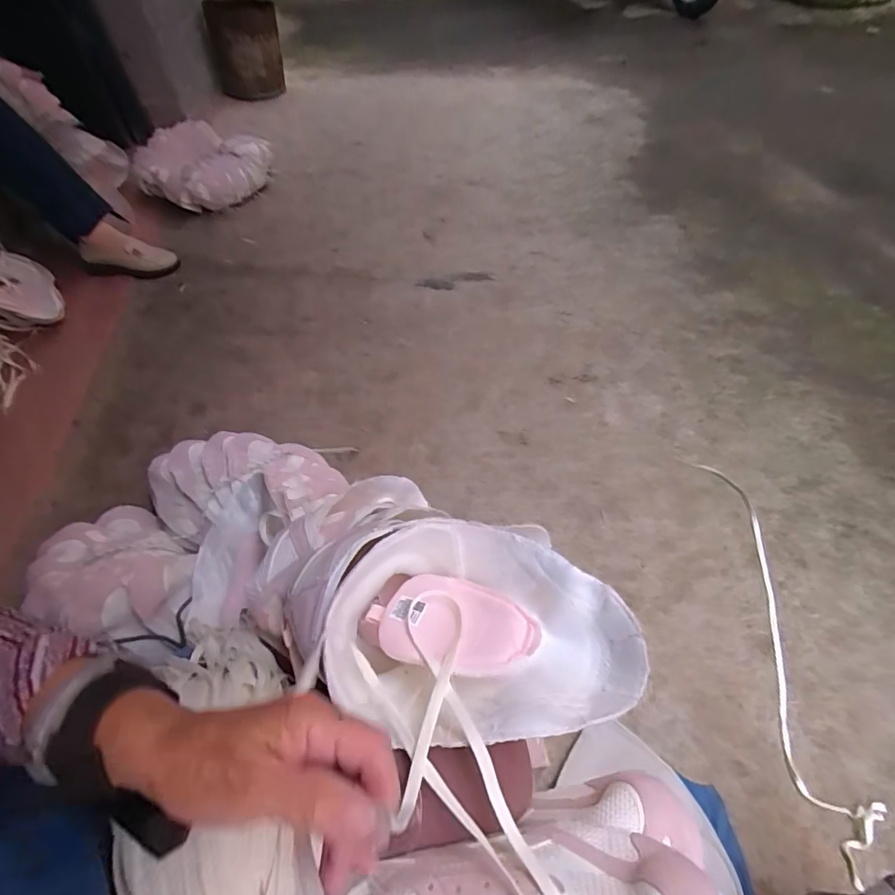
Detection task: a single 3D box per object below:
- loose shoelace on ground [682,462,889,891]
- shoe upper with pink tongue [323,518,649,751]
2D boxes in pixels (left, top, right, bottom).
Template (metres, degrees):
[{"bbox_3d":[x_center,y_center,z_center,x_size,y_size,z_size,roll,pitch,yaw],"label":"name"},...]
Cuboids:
[{"bbox_3d":[0.503,0.267,0.769,0.099,0.017,0.611,0,53,4],"label":"loose shoelace on ground"},{"bbox_3d":[0.024,0.141,0.393,0.223,0.084,0.154,-4,52,1],"label":"shoe upper with pink tongue"}]

